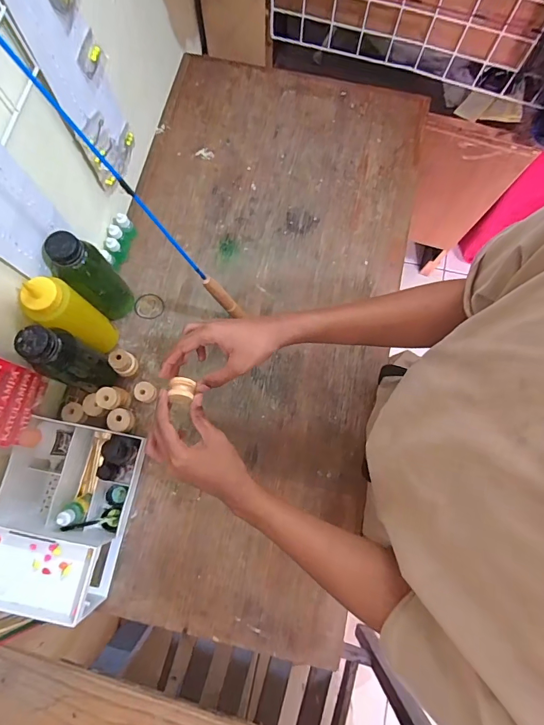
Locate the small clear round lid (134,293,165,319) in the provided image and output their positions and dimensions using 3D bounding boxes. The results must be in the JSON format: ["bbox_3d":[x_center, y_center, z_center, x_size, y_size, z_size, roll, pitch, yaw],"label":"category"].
[{"bbox_3d":[-0.208,-0.095,0.678,0.049,0.004,0.044,17,78,3],"label":"small clear round lid"}]

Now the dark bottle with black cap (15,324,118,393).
[{"bbox_3d":[-0.271,0.001,0.551,0.058,0.188,0.060,0,78,-1],"label":"dark bottle with black cap"}]

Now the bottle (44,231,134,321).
[{"bbox_3d":[-0.263,-0.125,0.581,0.072,0.189,0.065,42,80,8],"label":"bottle"}]

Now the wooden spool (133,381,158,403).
[{"bbox_3d":[-0.197,0.047,0.626,0.037,0.023,0.030,27,79,5],"label":"wooden spool"}]

